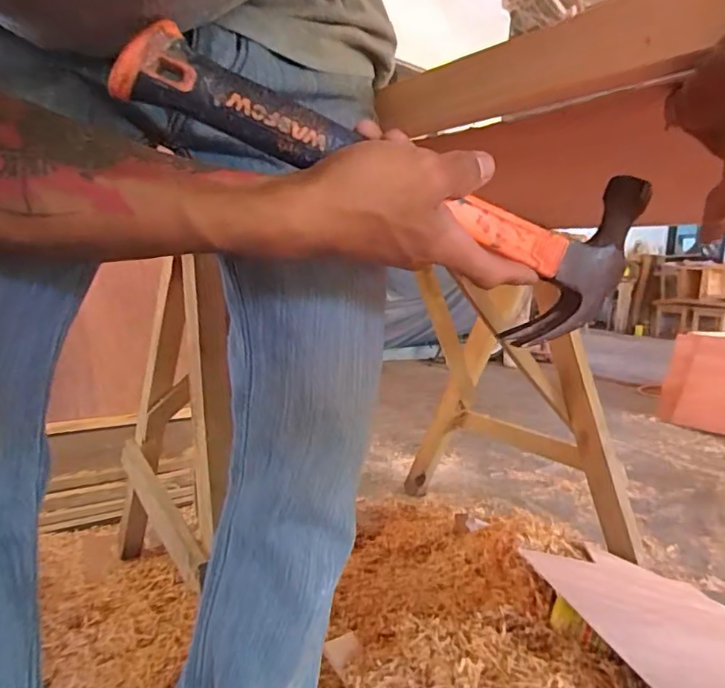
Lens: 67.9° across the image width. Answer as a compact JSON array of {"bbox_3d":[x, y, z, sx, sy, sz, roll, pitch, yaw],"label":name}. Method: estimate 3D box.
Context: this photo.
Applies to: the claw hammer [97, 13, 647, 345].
[{"bbox_3d":[0.024,-0.095,0.317,0.316,0.119,0.025,20,2,-18],"label":"claw hammer"}]

